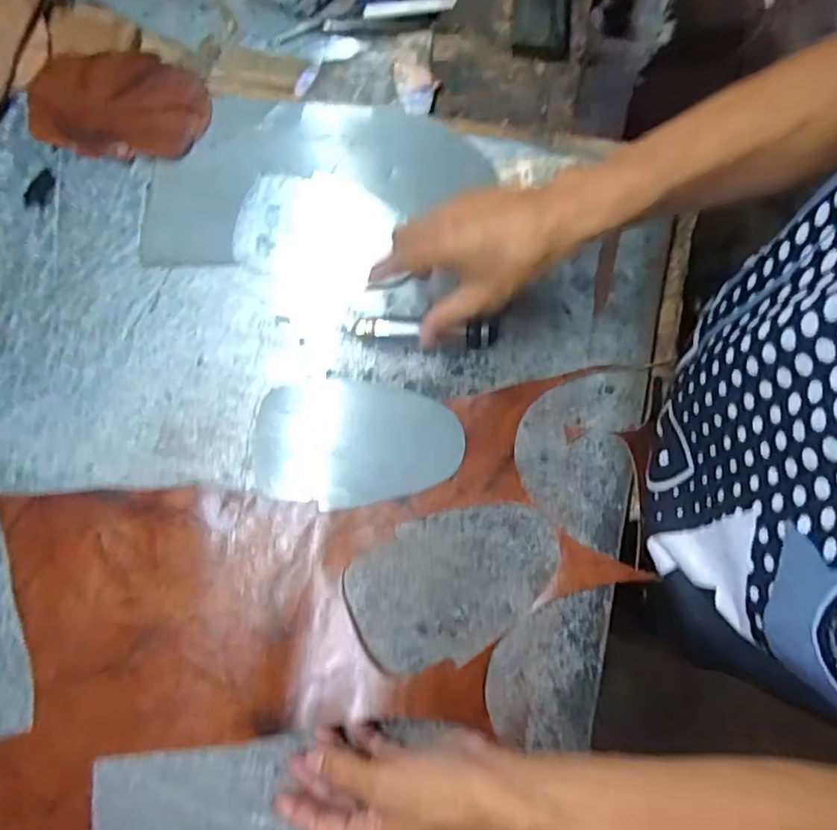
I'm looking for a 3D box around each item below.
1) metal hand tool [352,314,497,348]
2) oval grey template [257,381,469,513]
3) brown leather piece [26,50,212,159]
[{"bbox_3d":[0.006,-0.070,0.483,0.117,0.021,0.021,3,77,-3],"label":"metal hand tool"},{"bbox_3d":[-0.049,0.020,0.483,0.163,0.004,0.101,-6,77,-1],"label":"oval grey template"},{"bbox_3d":[-0.271,-0.279,0.536,0.159,0.024,0.089,7,78,2],"label":"brown leather piece"}]

